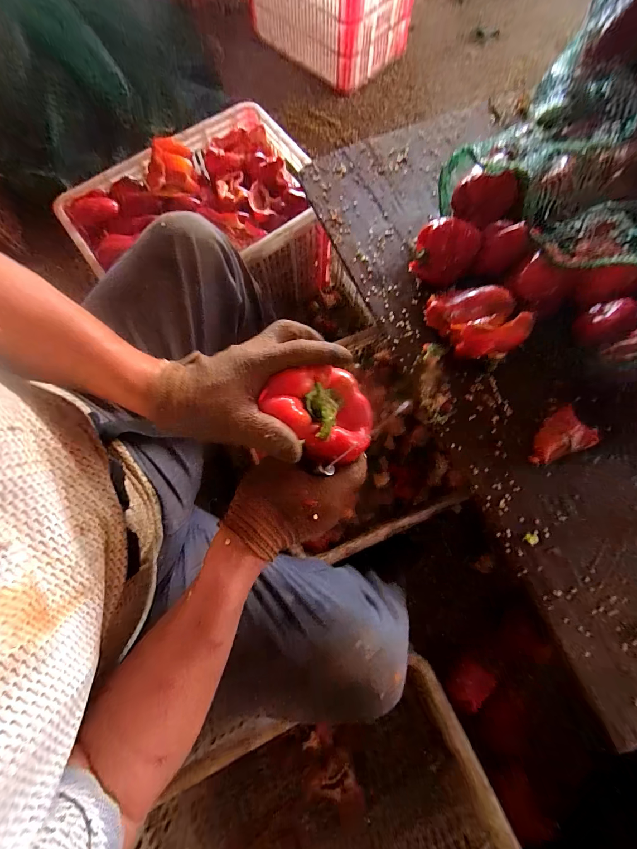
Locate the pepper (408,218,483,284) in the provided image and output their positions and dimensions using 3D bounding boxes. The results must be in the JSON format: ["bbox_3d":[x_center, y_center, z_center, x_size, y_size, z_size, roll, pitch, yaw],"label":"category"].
[{"bbox_3d":[0.209,-0.290,0.546,0.092,0.069,0.080,18,76,3],"label":"pepper"}]

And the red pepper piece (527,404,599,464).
[{"bbox_3d":[0.362,0.016,0.496,0.110,0.013,0.065,-21,77,-7],"label":"red pepper piece"}]

